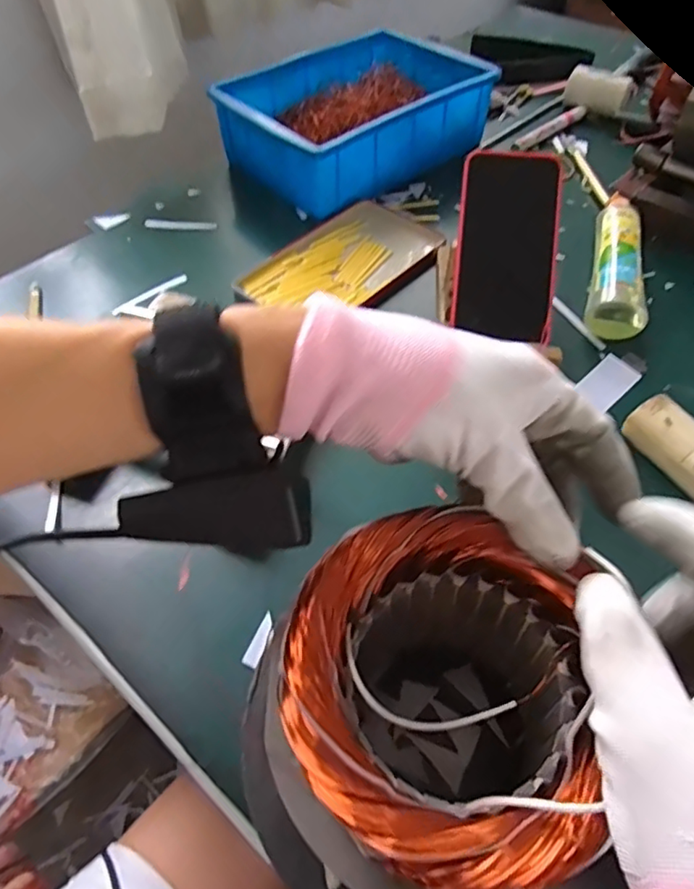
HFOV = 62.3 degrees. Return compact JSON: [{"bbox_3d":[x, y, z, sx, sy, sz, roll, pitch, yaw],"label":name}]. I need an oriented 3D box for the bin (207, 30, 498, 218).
[{"bbox_3d":[0.010,-0.395,0.703,0.297,0.090,0.203,-33,59,-21],"label":"bin"}]

